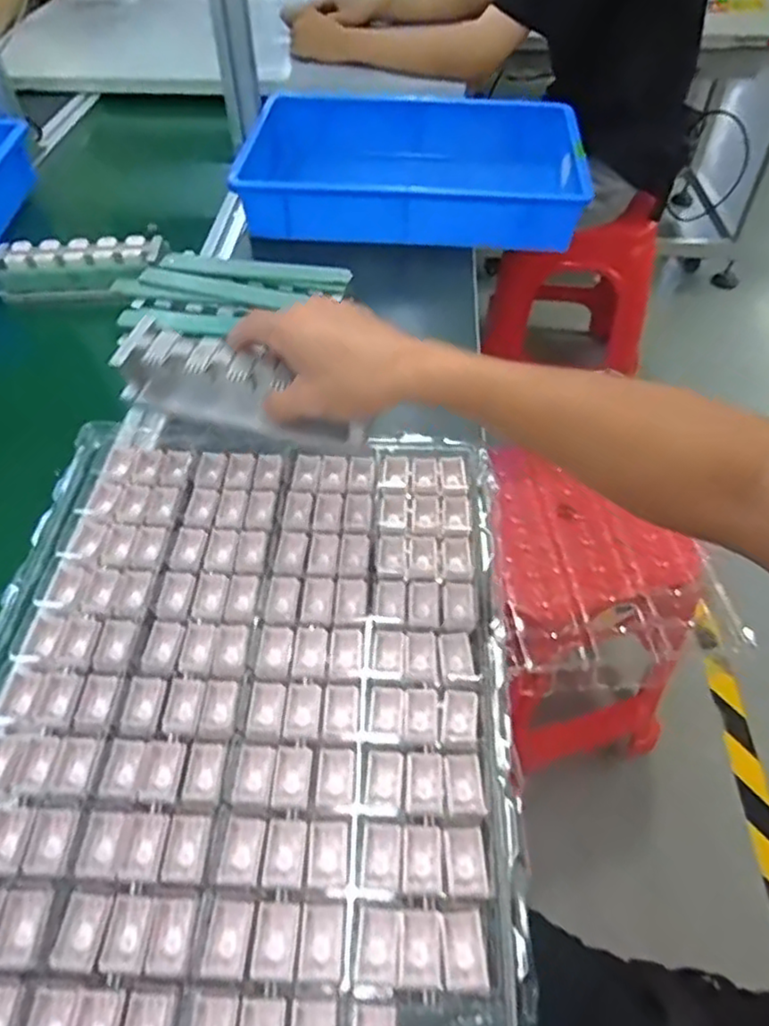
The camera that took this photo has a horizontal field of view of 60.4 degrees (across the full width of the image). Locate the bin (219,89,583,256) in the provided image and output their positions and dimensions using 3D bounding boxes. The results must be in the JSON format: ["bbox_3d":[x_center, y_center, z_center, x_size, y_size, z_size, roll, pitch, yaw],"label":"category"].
[{"bbox_3d":[0.033,-0.457,0.898,0.436,0.099,0.288,4,50,4],"label":"bin"}]

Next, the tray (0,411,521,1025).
[{"bbox_3d":[-0.098,0.128,0.428,0.336,0.026,0.494,2,50,2],"label":"tray"}]

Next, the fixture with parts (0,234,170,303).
[{"bbox_3d":[-0.356,-0.286,0.780,0.194,0.057,0.051,1,50,1],"label":"fixture with parts"}]

